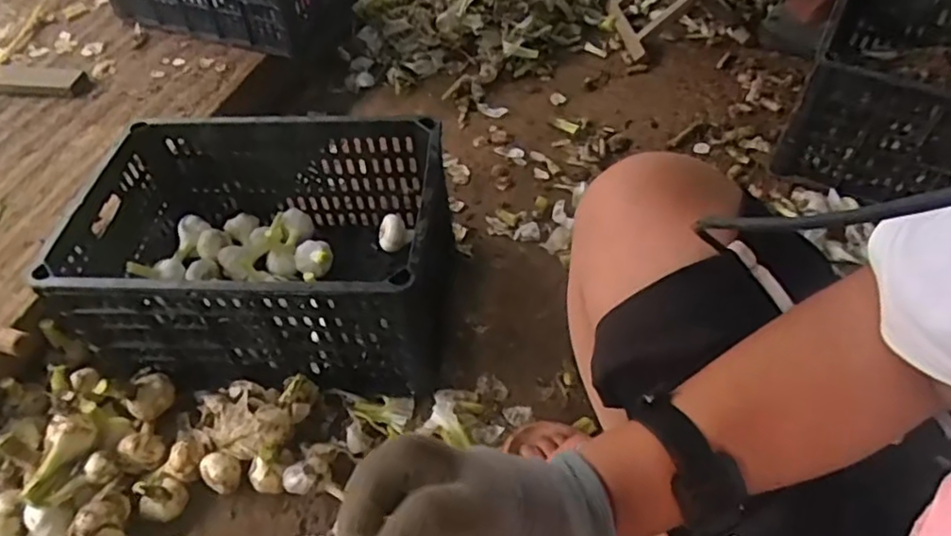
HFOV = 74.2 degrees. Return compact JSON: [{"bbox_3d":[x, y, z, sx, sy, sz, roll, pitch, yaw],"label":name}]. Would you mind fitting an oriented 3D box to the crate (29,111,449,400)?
[{"bbox_3d":[-0.272,-0.031,0.833,0.443,0.213,0.292,3,50,2],"label":"crate"}]

